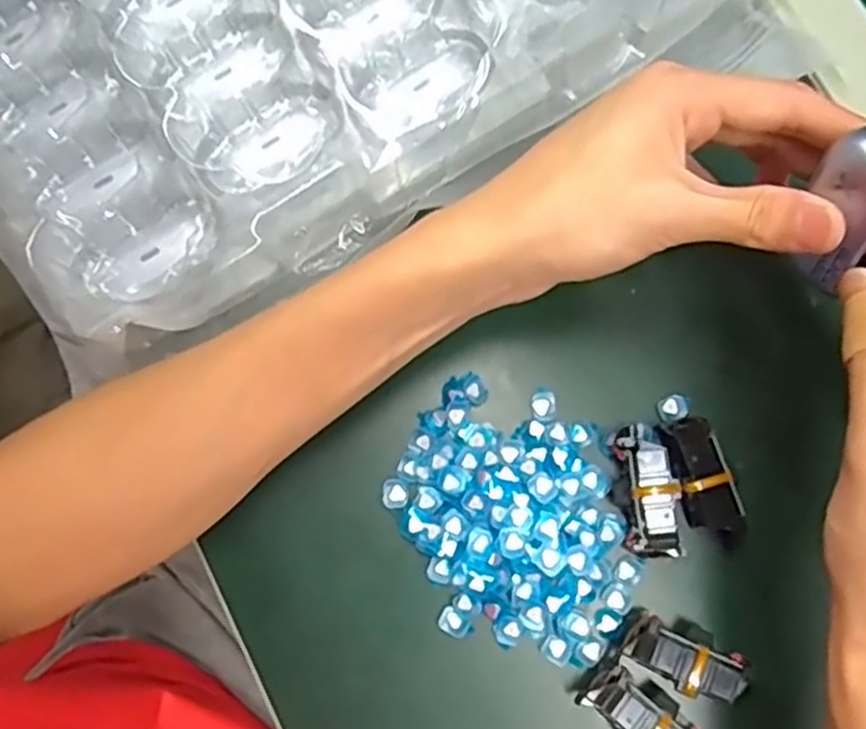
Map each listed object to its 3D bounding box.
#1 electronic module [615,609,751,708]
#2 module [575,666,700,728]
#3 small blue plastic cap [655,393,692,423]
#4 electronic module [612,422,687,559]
[{"bbox_3d":[0.101,0.117,0.306,0.046,0.017,0.025,32,81,6],"label":"electronic module"},{"bbox_3d":[0.086,0.142,0.305,0.052,0.022,0.025,39,82,7],"label":"module"},{"bbox_3d":[0.106,0.019,0.334,0.015,0.006,0.011,-25,80,-4],"label":"small blue plastic cap"},{"bbox_3d":[0.089,0.052,0.318,0.024,0.016,0.054,-1,79,0],"label":"electronic module"}]

